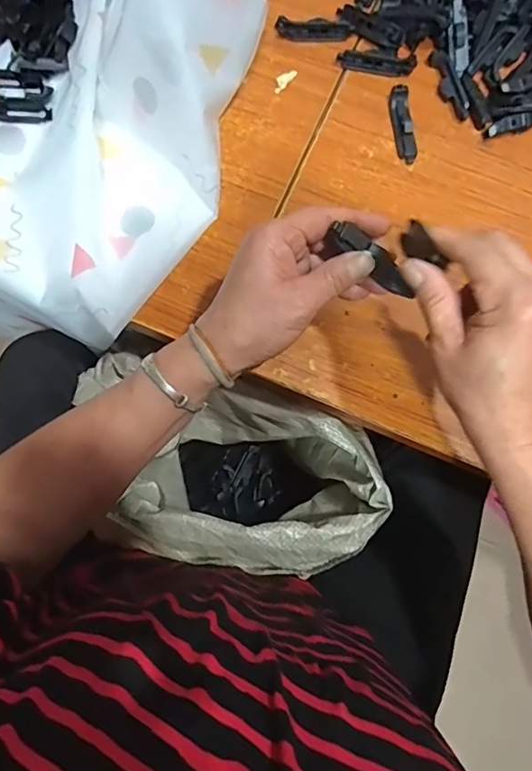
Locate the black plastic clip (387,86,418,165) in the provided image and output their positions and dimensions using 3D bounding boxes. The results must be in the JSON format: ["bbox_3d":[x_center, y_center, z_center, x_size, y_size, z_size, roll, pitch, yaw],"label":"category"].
[{"bbox_3d":[0.131,-0.250,0.488,0.020,0.015,0.074,-9,78,-3],"label":"black plastic clip"}]

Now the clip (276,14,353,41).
[{"bbox_3d":[0.048,-0.355,0.510,0.073,0.014,0.013,6,78,0],"label":"clip"}]

